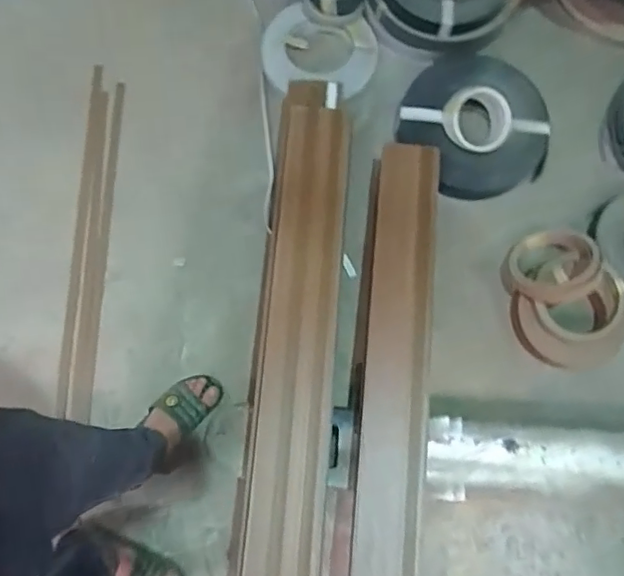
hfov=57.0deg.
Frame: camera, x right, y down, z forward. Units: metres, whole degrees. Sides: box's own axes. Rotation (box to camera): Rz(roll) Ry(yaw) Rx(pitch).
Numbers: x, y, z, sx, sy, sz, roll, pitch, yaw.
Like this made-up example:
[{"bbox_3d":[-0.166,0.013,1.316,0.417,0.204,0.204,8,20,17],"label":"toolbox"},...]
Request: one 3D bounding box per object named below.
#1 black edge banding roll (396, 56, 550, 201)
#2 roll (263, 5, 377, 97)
[{"bbox_3d":[0.383,-0.378,1.339,0.349,0.062,0.347,2,77,0],"label":"black edge banding roll"},{"bbox_3d":[0.016,-0.572,1.399,0.269,0.031,0.236,21,78,4],"label":"roll"}]

